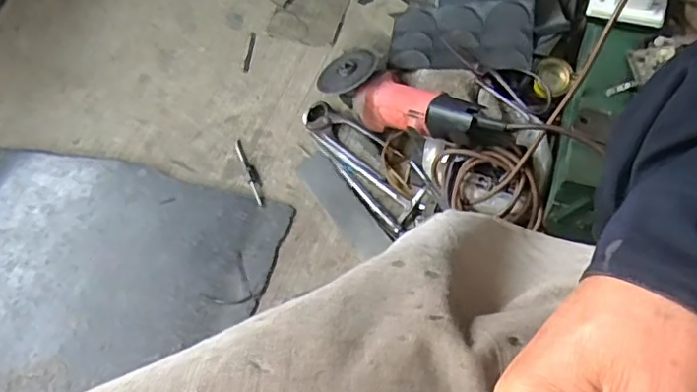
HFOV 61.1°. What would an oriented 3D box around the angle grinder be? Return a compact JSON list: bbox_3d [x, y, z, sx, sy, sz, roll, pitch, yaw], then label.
[{"bbox_3d":[0.082,-0.116,0.758,0.279,0.071,0.077,28,67,35],"label":"angle grinder"}]

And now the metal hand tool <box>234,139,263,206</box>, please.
[{"bbox_3d":[-0.139,-0.034,0.825,0.015,0.008,0.107,-21,64,-6],"label":"metal hand tool"}]

